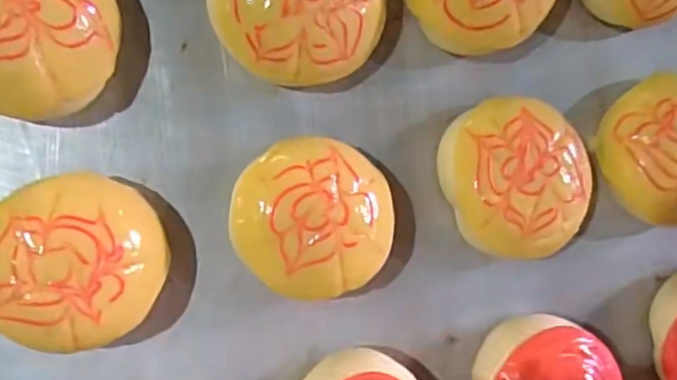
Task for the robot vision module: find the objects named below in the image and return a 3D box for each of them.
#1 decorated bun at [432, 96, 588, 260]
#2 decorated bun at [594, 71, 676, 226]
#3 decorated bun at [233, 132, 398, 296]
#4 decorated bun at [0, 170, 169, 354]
[{"bbox_3d":[0.113,-0.007,0.381,0.091,0.043,0.099,0,89,-8],"label":"decorated bun"},{"bbox_3d":[0.225,-0.026,0.403,0.095,0.045,0.098,14,88,-7],"label":"decorated bun"},{"bbox_3d":[-0.015,0.016,0.363,0.092,0.044,0.090,0,89,-8],"label":"decorated bun"},{"bbox_3d":[-0.144,0.039,0.336,0.090,0.050,0.090,0,89,-8],"label":"decorated bun"}]

